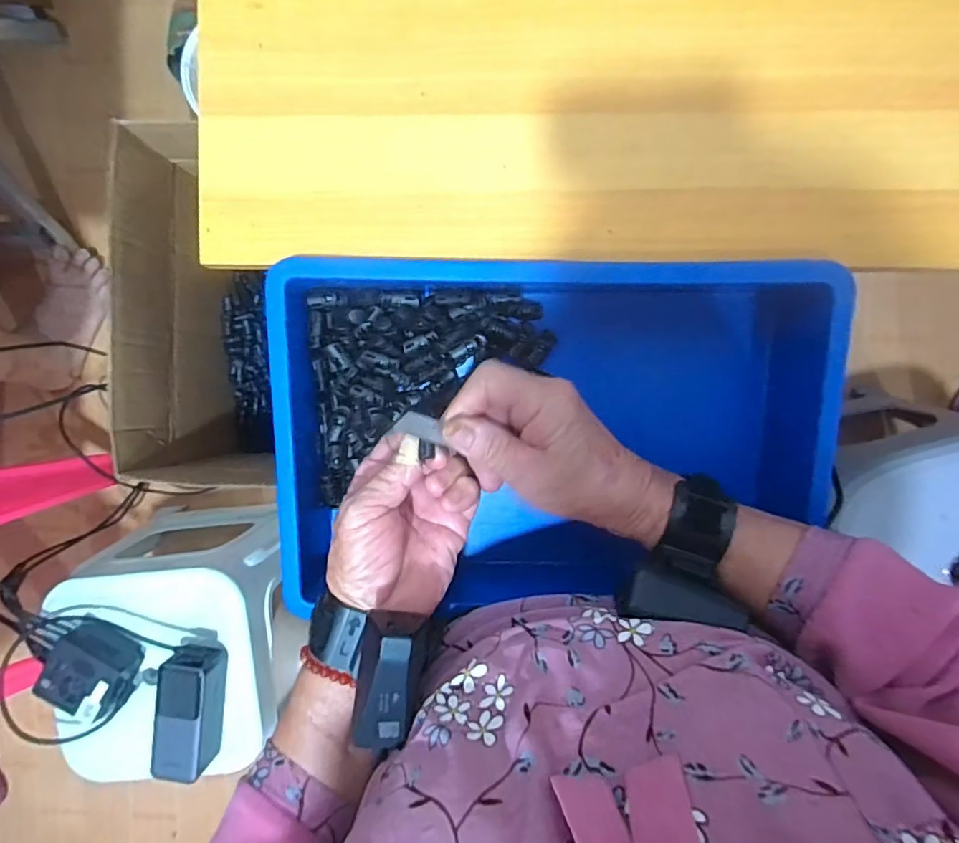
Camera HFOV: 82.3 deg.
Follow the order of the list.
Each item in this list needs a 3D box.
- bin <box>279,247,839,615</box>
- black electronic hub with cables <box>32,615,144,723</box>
[{"bbox_3d":[0.049,0.016,0.396,0.374,0.095,0.249,0,94,2],"label":"bin"},{"bbox_3d":[-0.434,0.280,0.616,0.093,0.045,0.079,35,95,-1],"label":"black electronic hub with cables"}]

